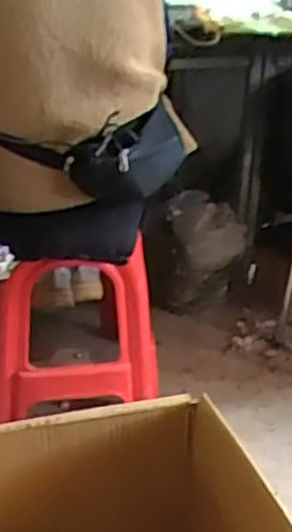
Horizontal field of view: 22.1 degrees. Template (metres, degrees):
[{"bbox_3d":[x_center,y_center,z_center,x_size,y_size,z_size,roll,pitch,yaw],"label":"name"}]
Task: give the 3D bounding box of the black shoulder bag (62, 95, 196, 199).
[{"bbox_3d":[-0.012,-0.215,1.426,0.287,0.176,0.096,-22,36,-40],"label":"black shoulder bag"}]

